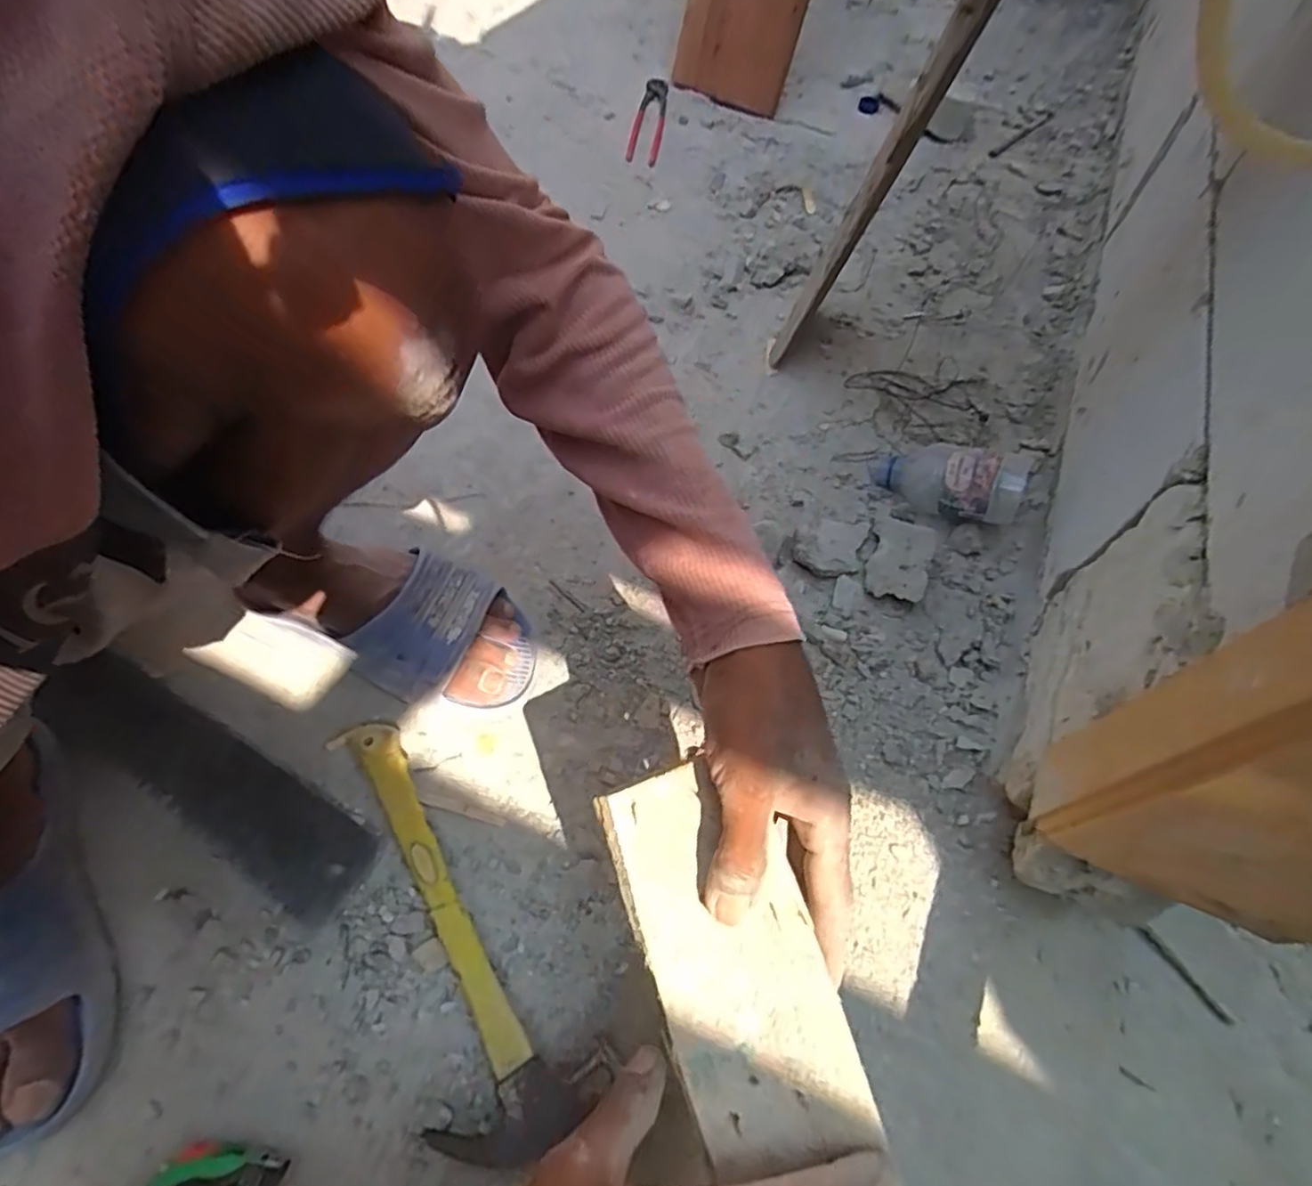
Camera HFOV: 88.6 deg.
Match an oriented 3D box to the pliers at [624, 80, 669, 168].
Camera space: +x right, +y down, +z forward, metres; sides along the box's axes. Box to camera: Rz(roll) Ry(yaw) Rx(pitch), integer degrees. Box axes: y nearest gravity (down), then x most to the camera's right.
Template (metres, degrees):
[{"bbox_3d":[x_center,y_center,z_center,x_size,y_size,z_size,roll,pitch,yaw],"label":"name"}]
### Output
[{"bbox_3d":[-0.014,-0.703,1.004,0.048,0.022,0.239,6,58,1],"label":"pliers"}]

